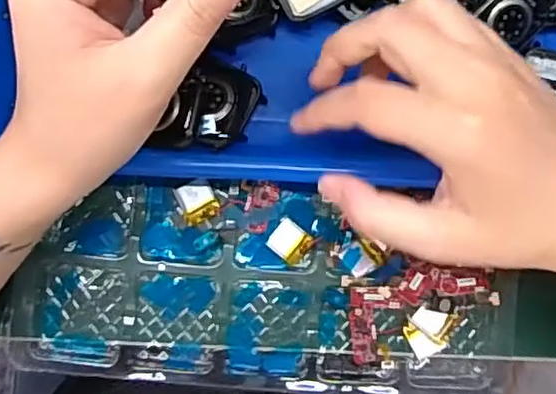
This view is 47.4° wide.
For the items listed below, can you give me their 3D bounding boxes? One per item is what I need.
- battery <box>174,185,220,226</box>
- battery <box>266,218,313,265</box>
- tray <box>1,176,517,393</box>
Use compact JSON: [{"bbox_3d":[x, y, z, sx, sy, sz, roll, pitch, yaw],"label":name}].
[{"bbox_3d":[-0.042,0.003,0.333,0.019,0.008,0.020,-22,88,-5],"label":"battery"},{"bbox_3d":[0.006,0.024,0.336,0.020,0.004,0.019,37,84,-1],"label":"battery"},{"bbox_3d":[-0.003,0.047,0.333,0.254,0.019,0.104,6,86,-3],"label":"tray"}]

